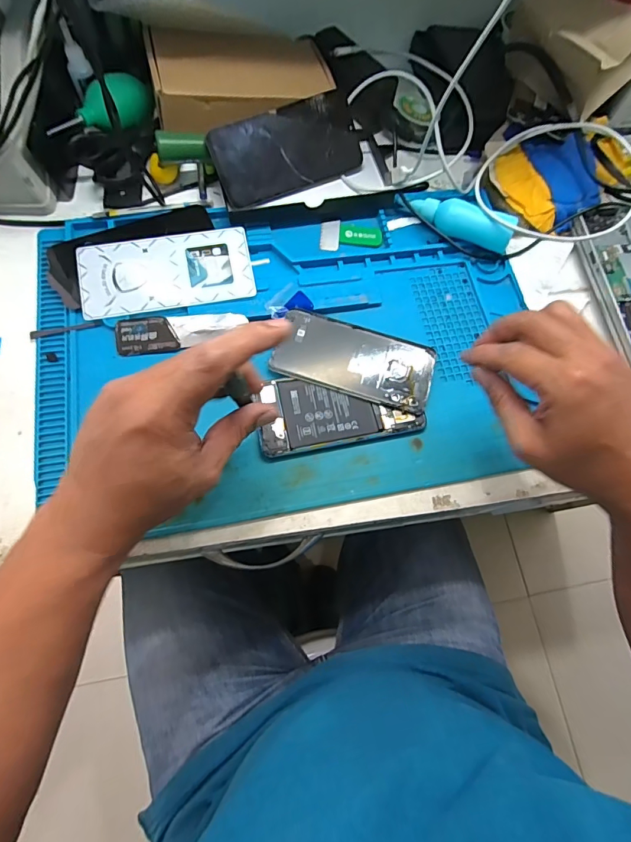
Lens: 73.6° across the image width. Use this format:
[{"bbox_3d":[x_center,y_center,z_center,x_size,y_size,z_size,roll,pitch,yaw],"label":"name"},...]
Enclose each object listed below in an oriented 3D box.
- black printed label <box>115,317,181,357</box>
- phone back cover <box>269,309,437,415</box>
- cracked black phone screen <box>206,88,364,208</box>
[{"bbox_3d":[-0.155,-0.079,0.387,0.054,0.007,0.034,-7,72,-8],"label":"black printed label"},{"bbox_3d":[0.037,-0.058,0.394,0.143,0.004,0.071,17,71,1],"label":"phone back cover"},{"bbox_3d":[-0.027,-0.279,0.435,0.156,0.008,0.075,-27,110,-13],"label":"cracked black phone screen"}]

